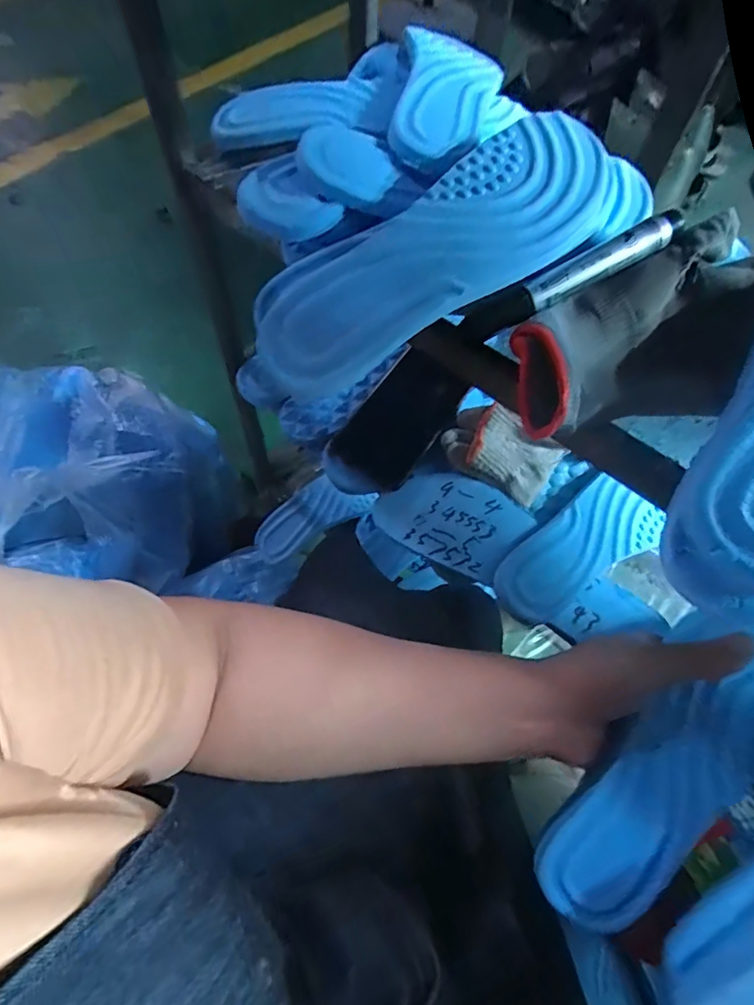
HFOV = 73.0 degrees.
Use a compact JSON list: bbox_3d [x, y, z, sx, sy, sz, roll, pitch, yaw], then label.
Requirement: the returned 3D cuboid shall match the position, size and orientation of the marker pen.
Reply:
[{"bbox_3d":[0.106,-0.121,0.274,0.125,0.012,0.014,-28,66,1],"label":"marker pen"}]

